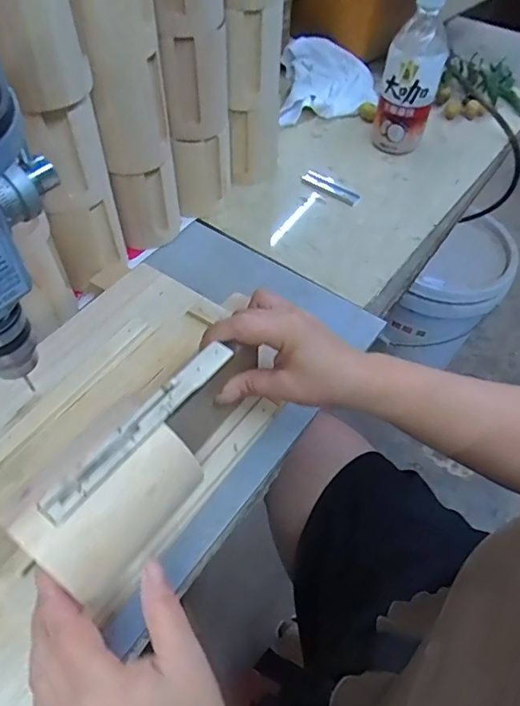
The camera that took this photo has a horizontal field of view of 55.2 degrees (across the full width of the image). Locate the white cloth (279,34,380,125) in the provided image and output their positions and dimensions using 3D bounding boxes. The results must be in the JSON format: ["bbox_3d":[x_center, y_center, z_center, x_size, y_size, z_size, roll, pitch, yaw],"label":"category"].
[{"bbox_3d":[0.102,-0.404,0.737,0.139,0.044,0.165,3,54,-2],"label":"white cloth"}]

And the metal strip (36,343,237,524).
[{"bbox_3d":[-0.071,0.042,0.304,0.019,0.004,0.146,34,59,19],"label":"metal strip"}]

